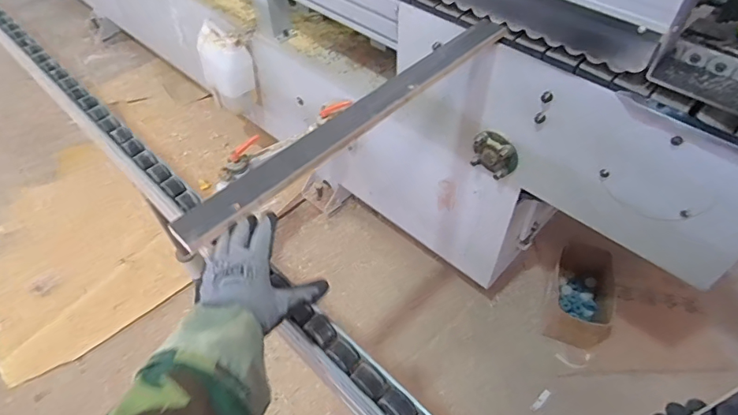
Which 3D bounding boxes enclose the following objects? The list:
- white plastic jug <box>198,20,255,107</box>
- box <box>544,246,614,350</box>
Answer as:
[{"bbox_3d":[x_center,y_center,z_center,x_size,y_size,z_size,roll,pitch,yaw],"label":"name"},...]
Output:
[{"bbox_3d":[-0.480,-0.485,1.584,0.148,0.244,0.100,27,55,21],"label":"white plastic jug"},{"bbox_3d":[0.676,0.280,1.472,0.186,0.126,0.287,18,52,15],"label":"box"}]

